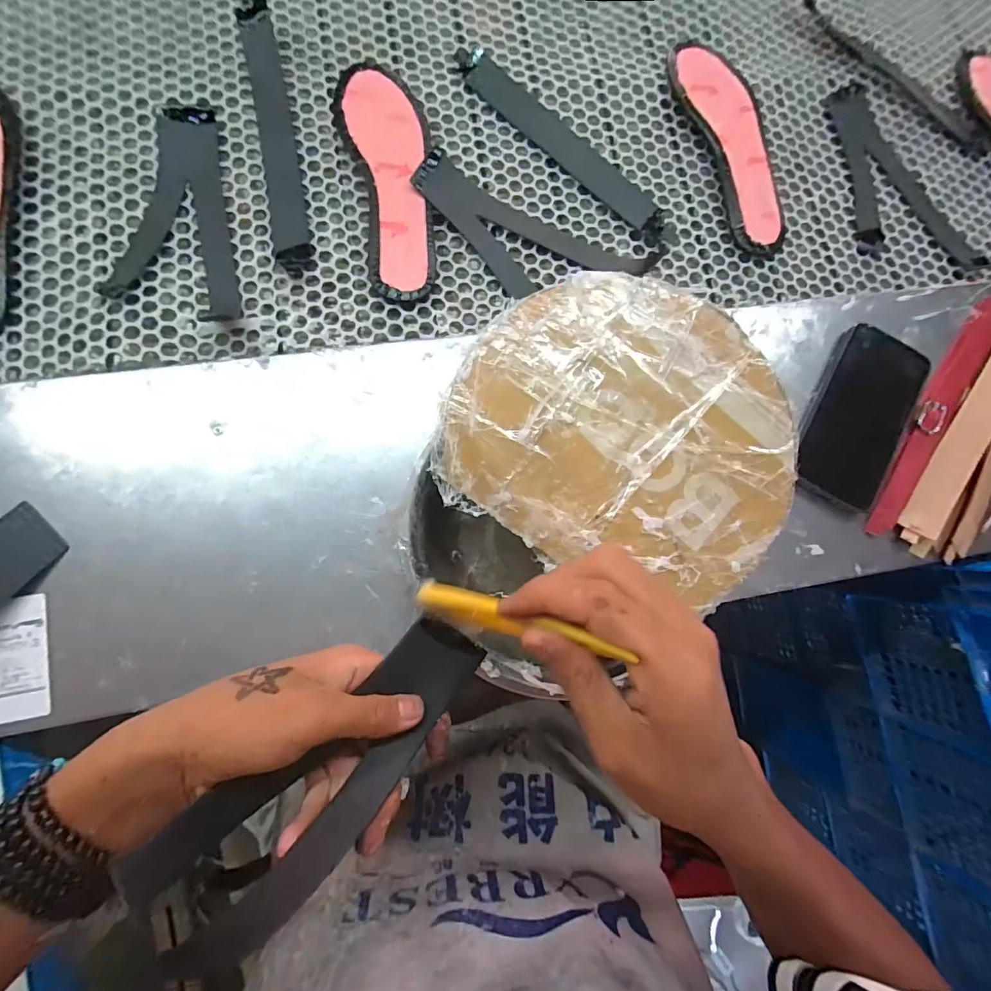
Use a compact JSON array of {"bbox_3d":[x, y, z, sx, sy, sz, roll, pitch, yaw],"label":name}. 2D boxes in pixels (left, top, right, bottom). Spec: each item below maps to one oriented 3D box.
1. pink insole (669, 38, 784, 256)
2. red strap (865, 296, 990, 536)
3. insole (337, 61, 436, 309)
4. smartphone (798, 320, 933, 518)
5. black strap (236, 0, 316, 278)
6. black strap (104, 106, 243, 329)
[{"bbox_3d":[0.234,-0.347,0.446,0.076,0.018,0.235,-18,84,-8],"label":"pink insole"},{"bbox_3d":[0.384,-0.077,0.393,0.030,0.009,0.259,37,80,1],"label":"red strap"},{"bbox_3d":[-0.090,-0.281,0.407,0.071,0.016,0.232,-12,83,-7],"label":"insole"},{"bbox_3d":[0.307,-0.067,0.382,0.080,0.015,0.146,28,80,-1],"label":"smartphone"},{"bbox_3d":[-0.193,-0.317,0.397,0.030,0.029,0.253,-11,83,-7],"label":"black strap"},{"bbox_3d":[-0.266,-0.244,0.390,0.102,0.005,0.196,1,82,-5],"label":"black strap"}]

